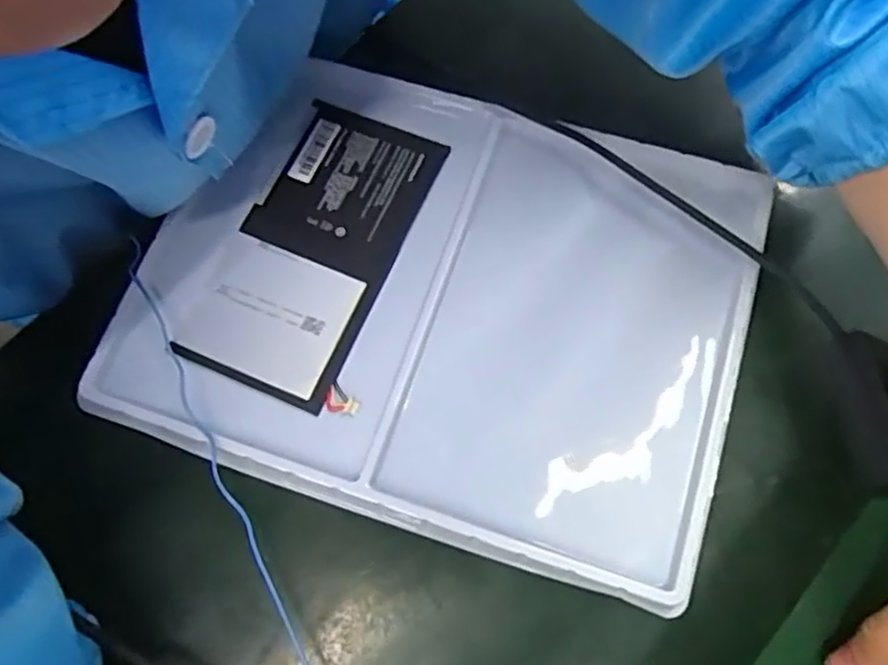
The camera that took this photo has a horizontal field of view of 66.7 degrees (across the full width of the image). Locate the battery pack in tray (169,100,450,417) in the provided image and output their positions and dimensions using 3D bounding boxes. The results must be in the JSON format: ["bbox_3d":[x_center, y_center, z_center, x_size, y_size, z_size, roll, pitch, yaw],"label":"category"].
[{"bbox_3d":[-0.072,-0.049,0.381,0.096,0.004,0.169,21,74,6],"label":"battery pack in tray"}]

